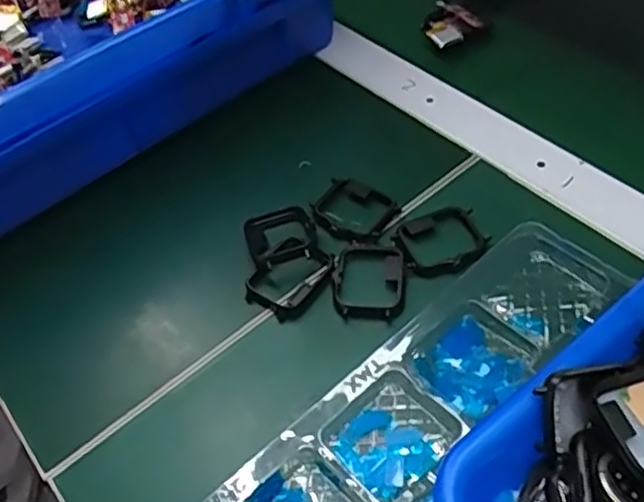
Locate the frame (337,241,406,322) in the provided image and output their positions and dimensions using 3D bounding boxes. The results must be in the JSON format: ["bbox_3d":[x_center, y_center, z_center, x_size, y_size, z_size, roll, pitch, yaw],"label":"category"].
[{"bbox_3d":[0.025,0.015,0.350,0.037,0.008,0.046,4,51,10],"label":"frame"}]

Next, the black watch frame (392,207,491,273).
[{"bbox_3d":[0.065,-0.005,0.360,0.047,0.008,0.042,-21,51,-11],"label":"black watch frame"}]

